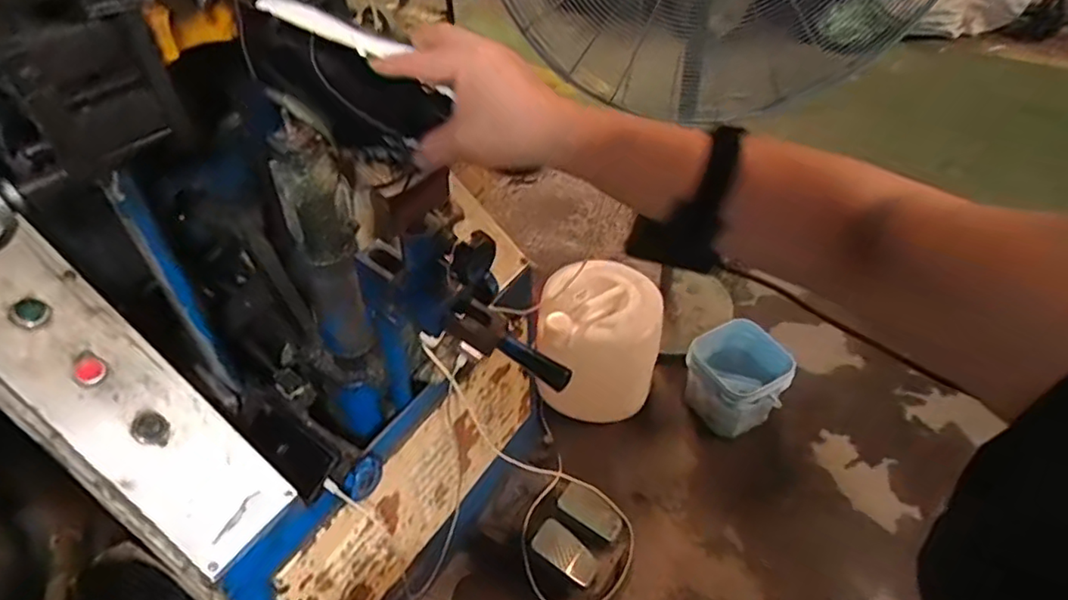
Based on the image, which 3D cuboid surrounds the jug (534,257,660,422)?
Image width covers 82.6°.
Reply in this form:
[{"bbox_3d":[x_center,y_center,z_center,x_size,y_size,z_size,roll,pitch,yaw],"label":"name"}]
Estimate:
[{"bbox_3d":[0.165,0.108,1.520,0.285,0.312,0.265,6,45,8],"label":"jug"}]

